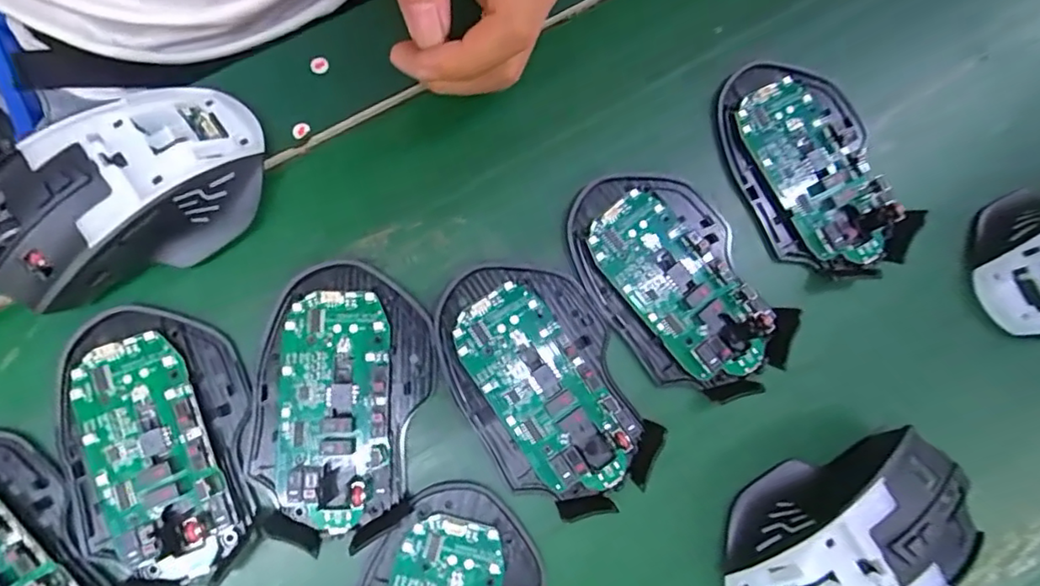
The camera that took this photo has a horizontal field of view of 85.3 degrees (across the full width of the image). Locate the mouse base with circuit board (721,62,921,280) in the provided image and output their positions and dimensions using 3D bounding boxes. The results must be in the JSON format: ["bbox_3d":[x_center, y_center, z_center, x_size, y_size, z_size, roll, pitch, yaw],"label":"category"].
[{"bbox_3d":[0.142,-0.062,0.278,0.065,0.020,0.112,-19,75,-7],"label":"mouse base with circuit board"}]

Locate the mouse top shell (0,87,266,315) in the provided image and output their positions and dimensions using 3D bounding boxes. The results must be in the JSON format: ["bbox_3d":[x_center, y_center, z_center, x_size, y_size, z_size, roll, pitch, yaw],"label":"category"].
[{"bbox_3d":[-0.161,-0.039,0.233,0.116,0.041,0.058,-38,82,-10],"label":"mouse top shell"}]

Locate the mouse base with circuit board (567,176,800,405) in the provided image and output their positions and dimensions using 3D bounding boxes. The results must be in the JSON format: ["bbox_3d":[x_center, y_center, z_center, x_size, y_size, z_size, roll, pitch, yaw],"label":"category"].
[{"bbox_3d":[0.073,-0.005,0.263,0.072,0.020,0.113,-29,76,-10],"label":"mouse base with circuit board"}]

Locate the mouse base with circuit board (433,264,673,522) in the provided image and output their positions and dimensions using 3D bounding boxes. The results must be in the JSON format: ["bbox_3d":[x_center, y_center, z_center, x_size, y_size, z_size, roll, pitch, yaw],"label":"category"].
[{"bbox_3d":[0.011,0.040,0.252,0.070,0.019,0.112,-28,76,-9],"label":"mouse base with circuit board"}]

